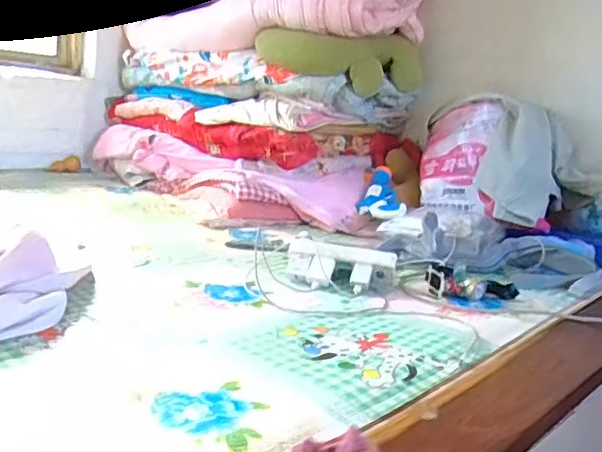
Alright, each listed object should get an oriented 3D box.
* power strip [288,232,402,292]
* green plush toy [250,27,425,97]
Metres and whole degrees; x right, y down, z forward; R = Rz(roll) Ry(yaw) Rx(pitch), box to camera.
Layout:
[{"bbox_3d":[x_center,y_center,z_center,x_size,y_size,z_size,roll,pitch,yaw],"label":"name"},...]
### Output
[{"bbox_3d":[0.079,0.077,1.230,0.235,0.065,0.095,10,13,13],"label":"power strip"},{"bbox_3d":[0.135,-0.514,1.869,0.370,0.156,0.419,16,16,33],"label":"green plush toy"}]

